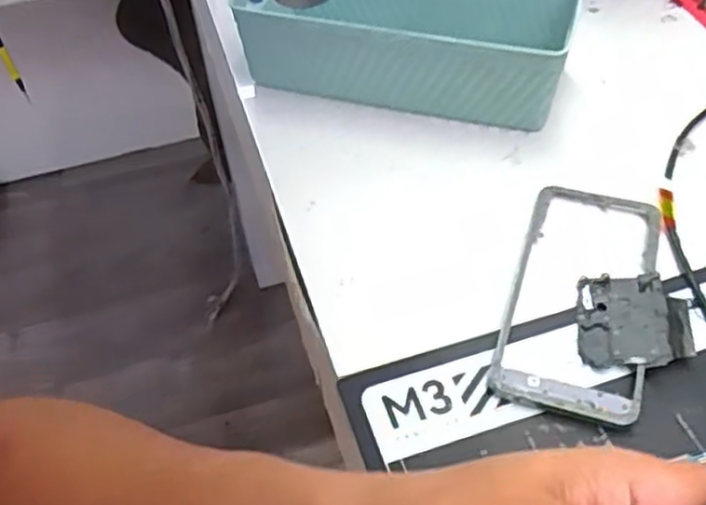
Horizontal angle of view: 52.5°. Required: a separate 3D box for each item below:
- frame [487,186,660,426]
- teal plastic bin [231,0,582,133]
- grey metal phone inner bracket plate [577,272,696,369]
[{"bbox_3d":[0.133,0.022,0.416,0.077,0.007,0.172,14,52,15],"label":"frame"},{"bbox_3d":[0.040,-0.166,0.544,0.242,0.075,0.103,10,51,12],"label":"teal plastic bin"},{"bbox_3d":[0.156,0.038,0.399,0.057,0.010,0.060,4,50,8],"label":"grey metal phone inner bracket plate"}]

